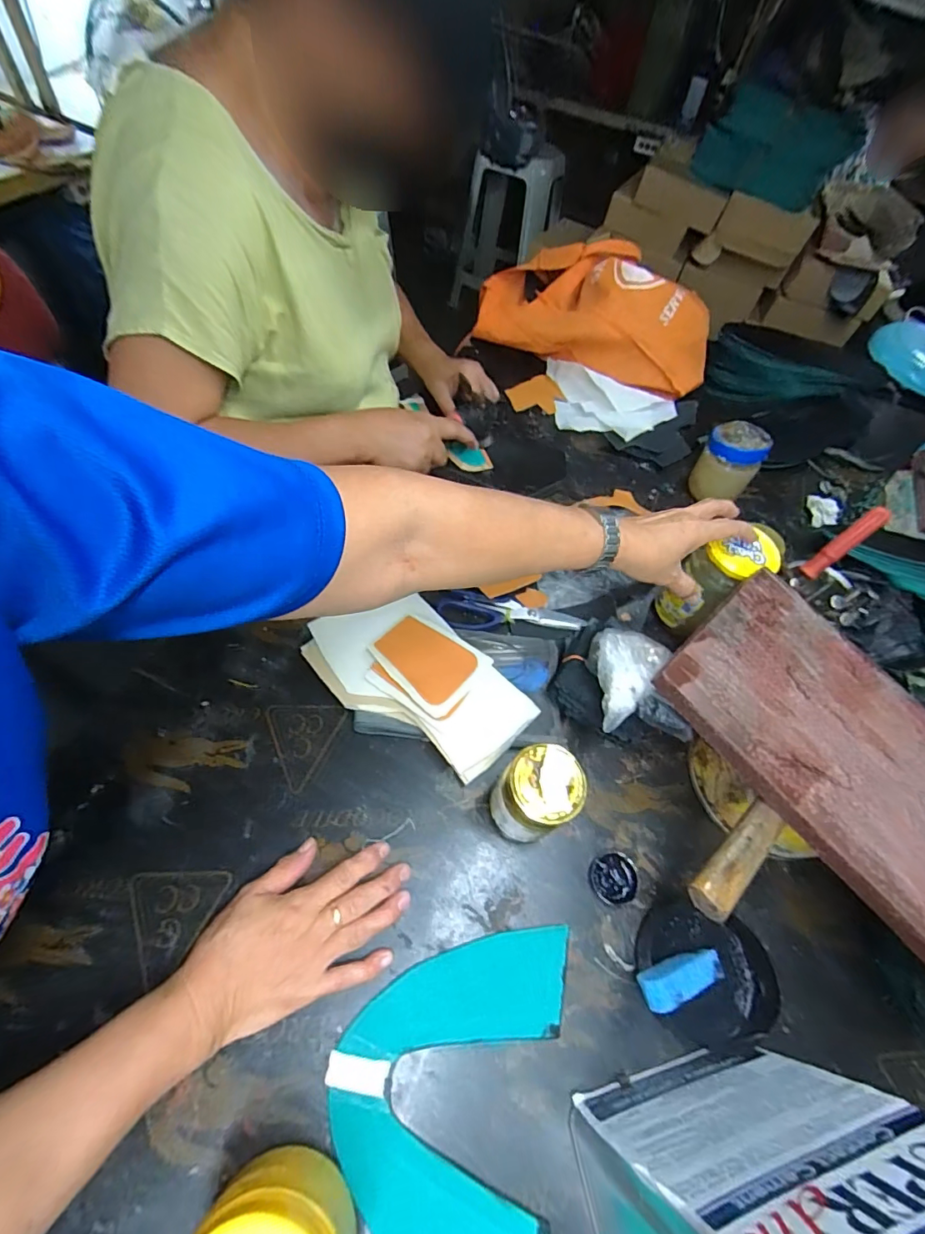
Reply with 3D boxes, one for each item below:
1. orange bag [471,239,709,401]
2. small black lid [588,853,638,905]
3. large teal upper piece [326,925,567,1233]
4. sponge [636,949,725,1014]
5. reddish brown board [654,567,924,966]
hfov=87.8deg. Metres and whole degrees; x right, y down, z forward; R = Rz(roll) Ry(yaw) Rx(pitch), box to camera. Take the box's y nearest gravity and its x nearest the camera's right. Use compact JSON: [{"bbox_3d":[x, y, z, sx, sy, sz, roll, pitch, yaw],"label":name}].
[{"bbox_3d":[0.220,-0.519,0.821,0.409,0.143,0.206,22,58,6],"label":"orange bag"},{"bbox_3d":[0.135,0.234,0.431,0.040,0.007,0.039,-1,59,-8],"label":"small black lid"},{"bbox_3d":[-0.013,0.348,0.346,0.161,0.010,0.227,12,58,0],"label":"large teal upper piece"},{"bbox_3d":[0.169,0.272,0.365,0.089,0.018,0.024,8,54,-33],"label":"sponge"},{"bbox_3d":[0.305,0.104,0.378,0.183,0.016,0.282,-35,75,-27],"label":"reddish brown board"}]

